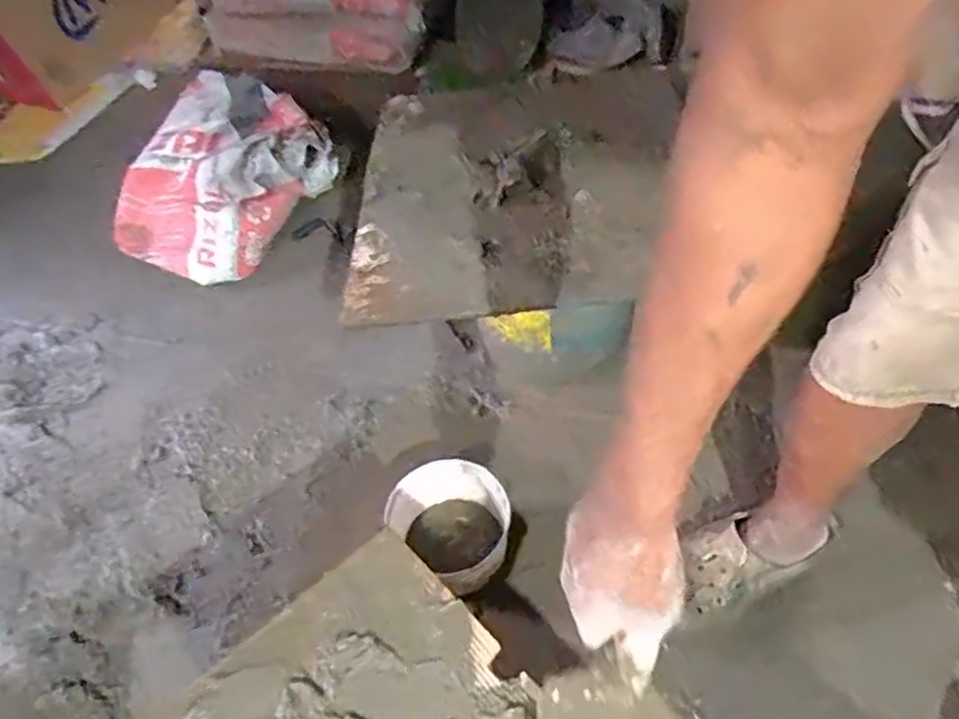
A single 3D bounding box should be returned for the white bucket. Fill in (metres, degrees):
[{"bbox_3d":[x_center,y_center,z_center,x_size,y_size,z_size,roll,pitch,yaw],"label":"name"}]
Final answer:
[{"bbox_3d":[-0.037,0.232,0.946,0.154,0.095,0.159,-4,50,4],"label":"white bucket"}]

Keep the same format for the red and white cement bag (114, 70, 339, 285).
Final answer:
[{"bbox_3d":[-0.537,-0.376,1.413,0.336,0.207,0.394,24,57,24],"label":"red and white cement bag"}]

